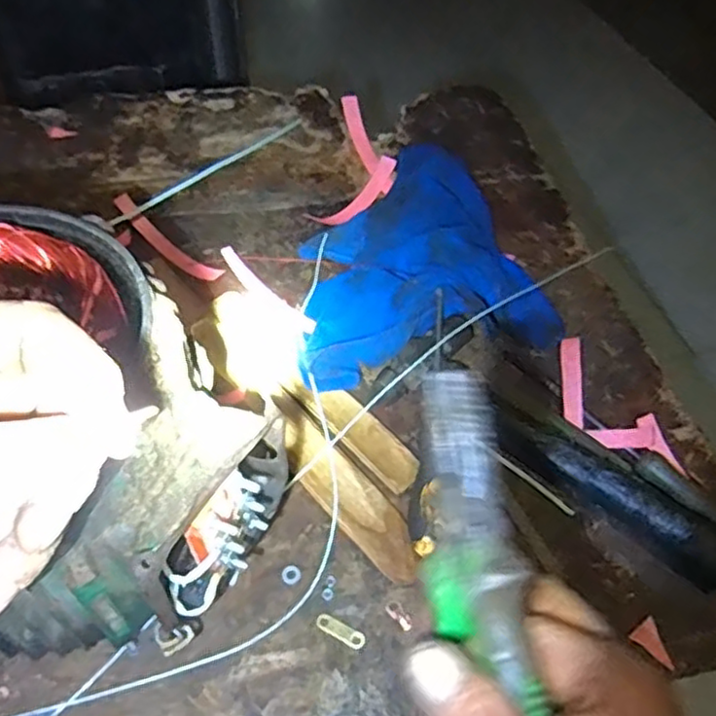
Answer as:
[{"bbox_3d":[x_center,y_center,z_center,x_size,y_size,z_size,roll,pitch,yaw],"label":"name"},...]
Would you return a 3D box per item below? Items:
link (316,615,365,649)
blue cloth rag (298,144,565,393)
[{"bbox_3d":[-0.012,0.183,0.458,0.034,0.004,0.011,22,53,15],"label":"link"},{"bbox_3d":[0.035,-0.112,0.658,0.241,0.042,0.282,-13,53,-13],"label":"blue cloth rag"}]

